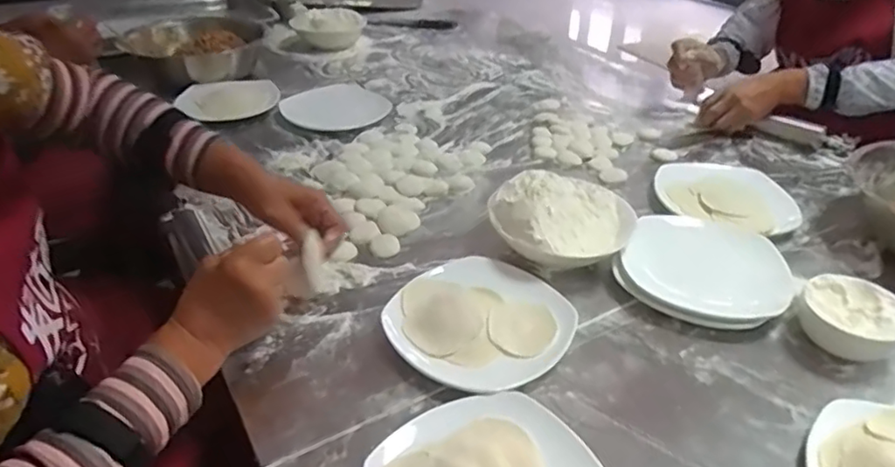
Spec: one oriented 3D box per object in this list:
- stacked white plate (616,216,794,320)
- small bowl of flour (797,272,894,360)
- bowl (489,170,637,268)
[{"bbox_3d":[0.295,0.038,0.693,0.175,0.050,0.128,14,36,19],"label":"stacked white plate"},{"bbox_3d":[0.414,0.088,0.622,0.086,0.049,0.093,1,34,-1],"label":"small bowl of flour"},{"bbox_3d":[0.137,-0.012,0.723,0.157,0.079,0.168,1,34,-1],"label":"bowl"}]

